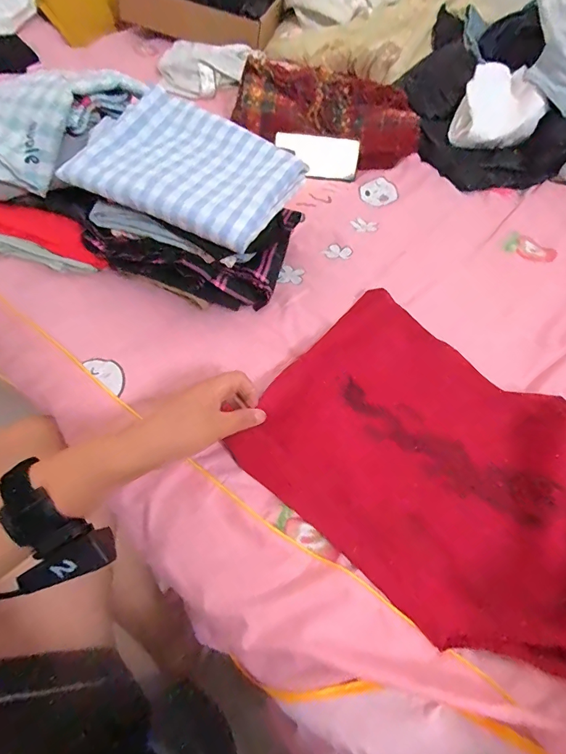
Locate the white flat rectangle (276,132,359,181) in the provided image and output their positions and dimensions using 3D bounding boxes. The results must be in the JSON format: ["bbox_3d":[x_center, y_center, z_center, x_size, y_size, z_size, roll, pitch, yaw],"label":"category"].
[{"bbox_3d":[0.066,-0.412,0.742,0.153,0.009,0.075,1,96,-7],"label":"white flat rectangle"}]

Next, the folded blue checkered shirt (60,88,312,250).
[{"bbox_3d":[-0.115,-0.259,0.485,0.242,0.045,0.188,25,61,13],"label":"folded blue checkered shirt"}]

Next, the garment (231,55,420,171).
[{"bbox_3d":[0.080,-0.517,0.769,0.352,0.090,0.198,5,56,0],"label":"garment"}]

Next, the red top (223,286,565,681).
[{"bbox_3d":[0.164,0.082,0.395,0.368,0.060,0.277,37,64,19],"label":"red top"}]

